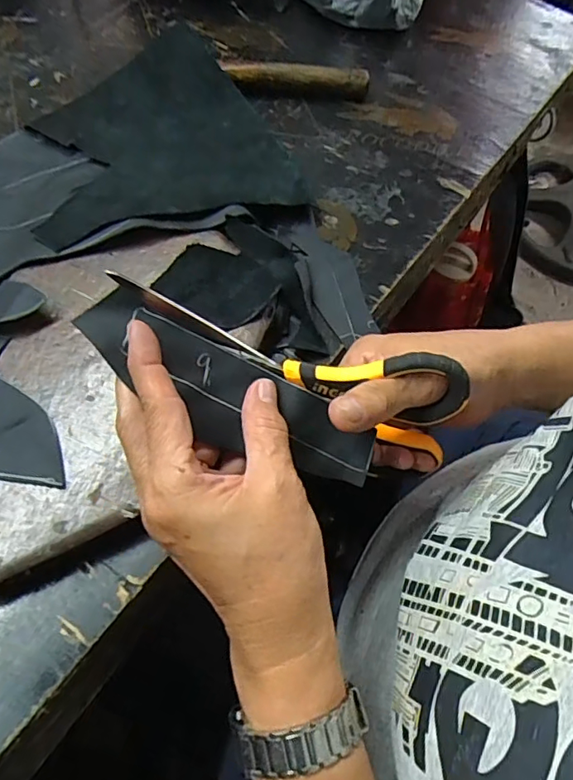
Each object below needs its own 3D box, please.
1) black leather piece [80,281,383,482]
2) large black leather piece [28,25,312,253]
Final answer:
[{"bbox_3d":[-0.028,0.003,0.266,0.157,0.021,0.043,31,59,-9],"label":"black leather piece"},{"bbox_3d":[-0.101,-0.202,0.419,0.196,0.037,0.190,-17,65,-12],"label":"large black leather piece"}]

